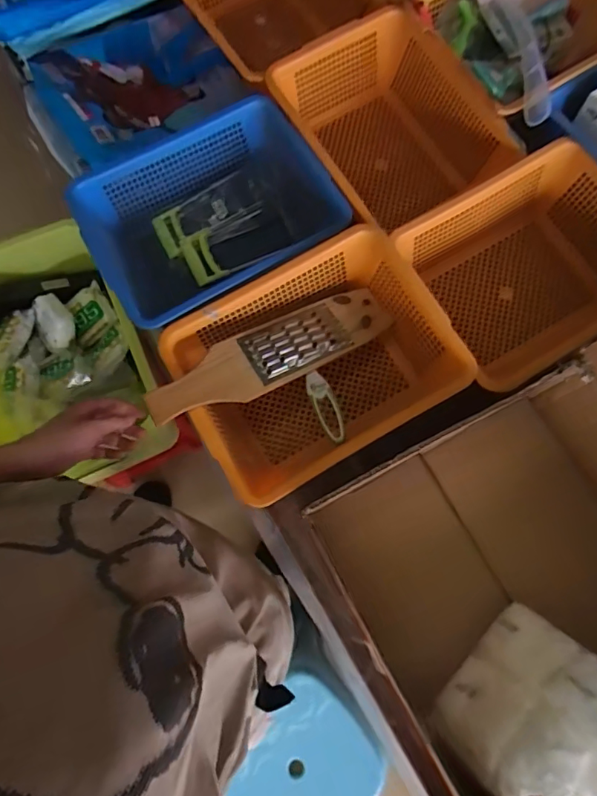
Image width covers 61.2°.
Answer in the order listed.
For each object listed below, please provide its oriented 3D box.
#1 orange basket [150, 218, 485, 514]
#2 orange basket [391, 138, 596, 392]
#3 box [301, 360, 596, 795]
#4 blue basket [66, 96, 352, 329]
[{"bbox_3d":[0.025,-0.042,0.758,0.371,0.131,0.286,-30,76,-6],"label":"orange basket"},{"bbox_3d":[0.354,-0.190,0.797,0.356,0.149,0.282,-31,76,-7],"label":"orange basket"},{"bbox_3d":[0.295,0.239,0.686,0.429,0.176,0.407,-27,76,-6],"label":"box"},{"bbox_3d":[-0.127,-0.283,0.829,0.398,0.132,0.289,-30,76,-6],"label":"blue basket"}]

